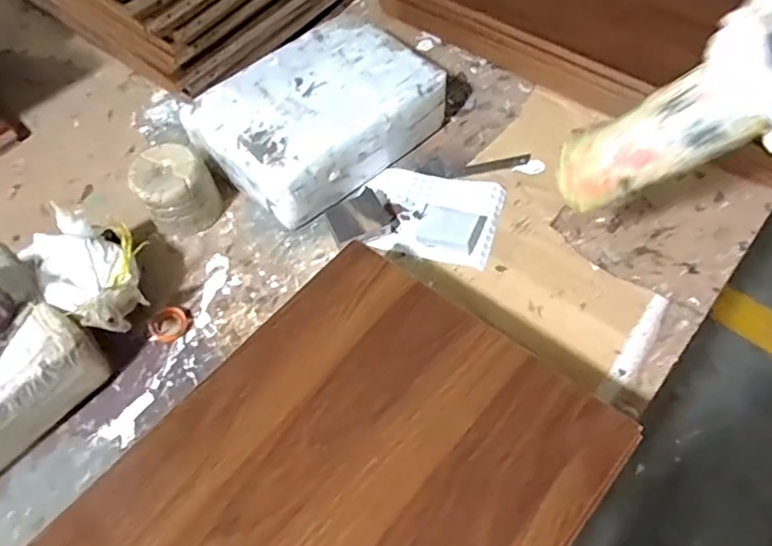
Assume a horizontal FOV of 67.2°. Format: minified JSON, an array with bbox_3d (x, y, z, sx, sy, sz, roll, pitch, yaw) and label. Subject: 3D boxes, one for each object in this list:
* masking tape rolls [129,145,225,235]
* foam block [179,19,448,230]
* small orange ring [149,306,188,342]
[{"bbox_3d":[-0.257,-0.099,0.719,0.090,0.086,0.084,-37,63,-17],"label":"masking tape rolls"},{"bbox_3d":[-0.085,-0.206,0.764,0.208,0.100,0.283,40,69,24],"label":"foam block"},{"bbox_3d":[-0.249,0.058,0.664,0.042,0.008,0.042,-2,59,3],"label":"small orange ring"}]

